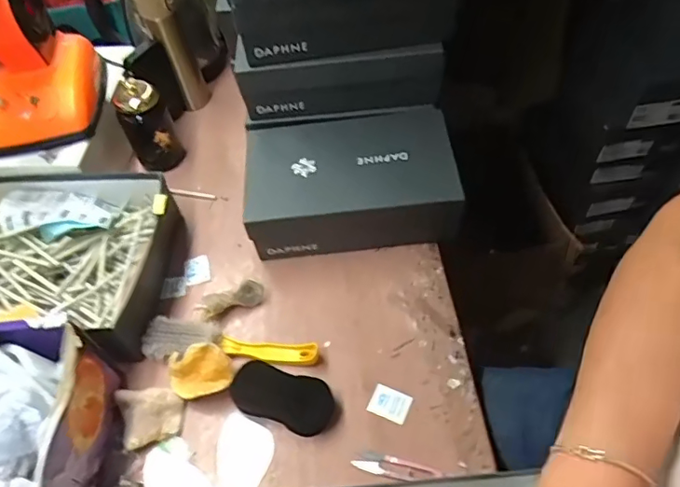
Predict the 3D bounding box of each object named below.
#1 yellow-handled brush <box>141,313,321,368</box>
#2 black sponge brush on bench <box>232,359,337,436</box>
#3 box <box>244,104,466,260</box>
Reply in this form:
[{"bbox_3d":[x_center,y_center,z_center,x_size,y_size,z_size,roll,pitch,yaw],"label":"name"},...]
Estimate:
[{"bbox_3d":[-0.141,0.131,0.690,0.225,0.037,0.047,3,55,6],"label":"yellow-handled brush"},{"bbox_3d":[-0.067,0.187,0.644,0.129,0.036,0.066,15,57,14],"label":"black sponge brush on bench"},{"bbox_3d":[0.015,-0.089,0.784,0.289,0.105,0.183,-5,54,0],"label":"box"}]

